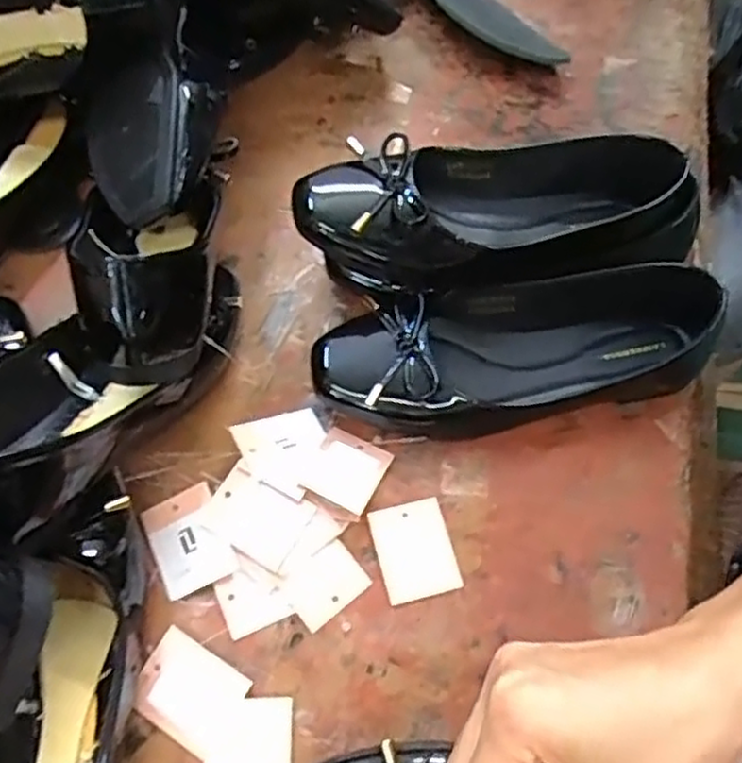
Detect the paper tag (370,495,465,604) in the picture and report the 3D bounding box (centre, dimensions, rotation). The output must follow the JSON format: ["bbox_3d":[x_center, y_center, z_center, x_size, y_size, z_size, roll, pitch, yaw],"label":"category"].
[{"bbox_3d":[0.024,0.089,0.383,0.040,0.004,0.050,-13,62,-9],"label":"paper tag"}]

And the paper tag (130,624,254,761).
[{"bbox_3d":[-0.088,0.148,0.346,0.048,0.005,0.040,29,64,14],"label":"paper tag"}]

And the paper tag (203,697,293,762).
[{"bbox_3d":[-0.057,0.174,0.333,0.040,0.004,0.049,0,61,-2],"label":"paper tag"}]

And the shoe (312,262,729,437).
[{"bbox_3d":[0.090,-0.018,0.413,0.237,0.058,0.085,0,61,-2],"label":"shoe"}]

